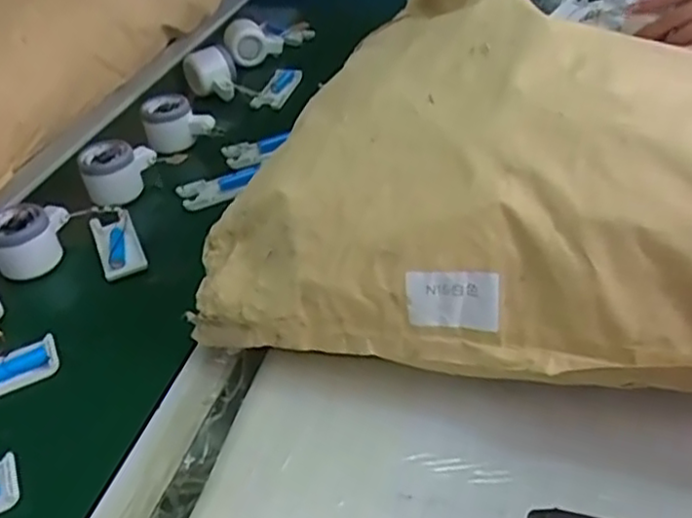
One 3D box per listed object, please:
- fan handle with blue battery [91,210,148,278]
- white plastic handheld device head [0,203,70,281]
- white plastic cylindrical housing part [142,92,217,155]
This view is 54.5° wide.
[{"bbox_3d":[-0.227,-0.015,0.667,0.040,0.019,0.097,-20,41,-18],"label":"fan handle with blue battery"},{"bbox_3d":[-0.307,-0.018,0.655,0.069,0.055,0.053,-15,40,-12],"label":"white plastic handheld device head"},{"bbox_3d":[-0.201,-0.166,0.817,0.080,0.052,0.058,-8,39,-4],"label":"white plastic cylindrical housing part"}]

